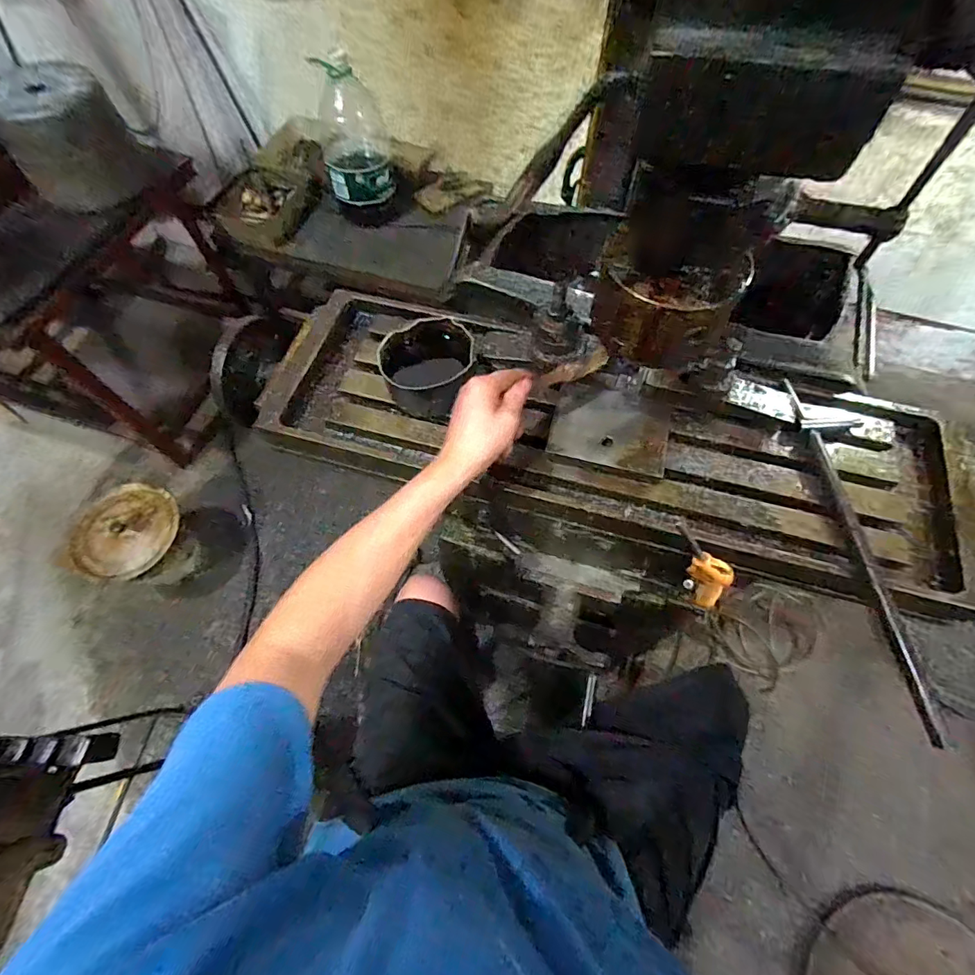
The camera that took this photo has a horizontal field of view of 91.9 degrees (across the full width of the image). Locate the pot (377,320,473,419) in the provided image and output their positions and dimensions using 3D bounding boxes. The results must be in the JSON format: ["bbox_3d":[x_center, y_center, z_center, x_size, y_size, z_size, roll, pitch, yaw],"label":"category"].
[{"bbox_3d":[-0.069,-0.136,0.555,0.102,0.063,0.106,0,64,0],"label":"pot"}]

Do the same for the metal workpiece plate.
[{"bbox_3d":[0.139,-0.067,0.531,0.128,0.011,0.099,15,65,7],"label":"metal workpiece plate"}]

